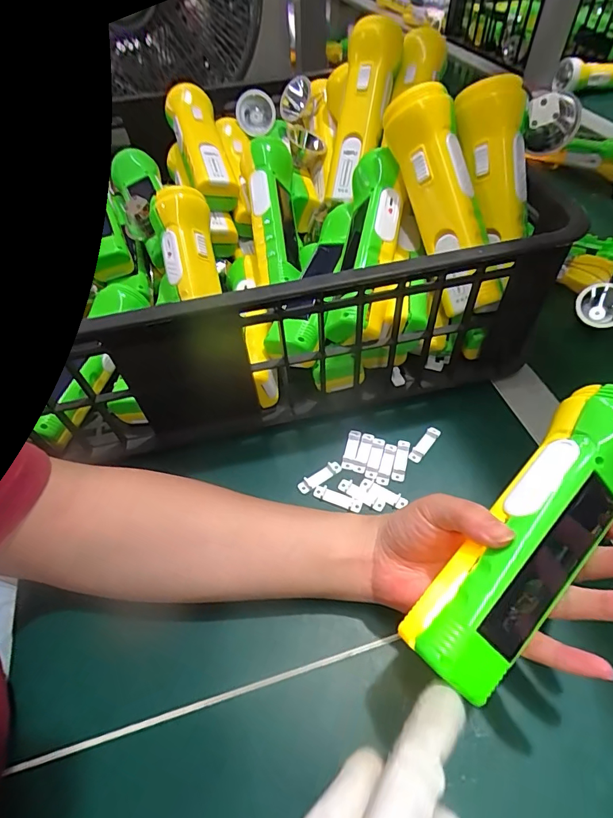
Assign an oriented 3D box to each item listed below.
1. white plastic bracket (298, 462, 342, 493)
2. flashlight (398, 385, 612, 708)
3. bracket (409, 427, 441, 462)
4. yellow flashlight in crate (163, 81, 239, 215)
[{"bbox_3d":[0.010,0.052,0.339,0.036,0.004,0.010,-29,57,-16],"label":"white plastic bracket"},{"bbox_3d":[0.114,0.061,0.218,0.047,0.049,0.160,37,79,26],"label":"flashlight"},{"bbox_3d":[0.095,0.028,0.353,0.009,0.005,0.036,33,62,24],"label":"bracket"},{"bbox_3d":[-0.109,-0.274,0.459,0.047,0.043,0.170,-17,67,-8],"label":"yellow flashlight in crate"}]

